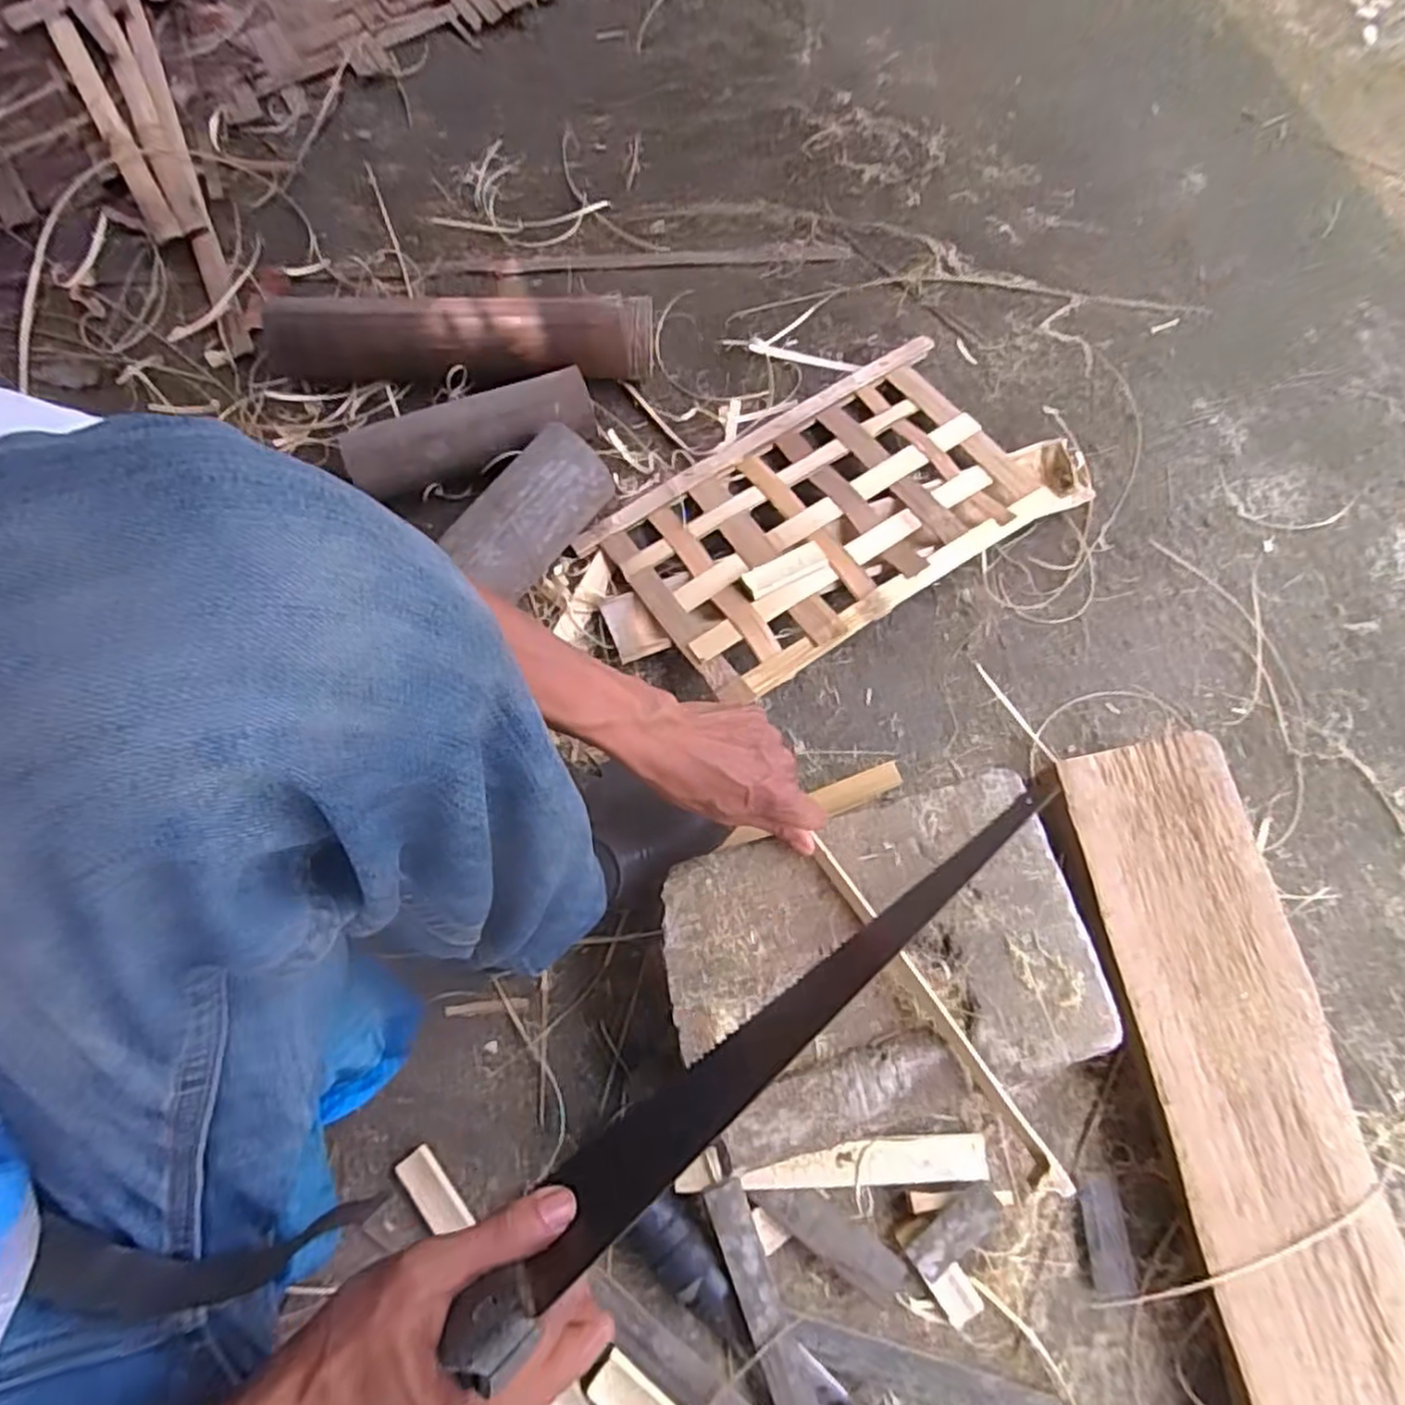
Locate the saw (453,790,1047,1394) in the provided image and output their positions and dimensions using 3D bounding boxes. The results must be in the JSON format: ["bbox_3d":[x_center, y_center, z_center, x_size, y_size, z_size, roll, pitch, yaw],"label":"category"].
[{"bbox_3d":[0.044,0.161,0.370,0.367,0.067,0.024,-33,77,-24],"label":"saw"}]

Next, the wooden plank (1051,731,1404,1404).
[{"bbox_3d":[0.429,0.525,0.439,0.127,0.023,1.043,-10,73,3],"label":"wooden plank"}]

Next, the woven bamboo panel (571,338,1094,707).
[{"bbox_3d":[0.109,-0.170,0.672,0.422,0.021,0.225,-32,69,-9],"label":"woven bamboo panel"}]

